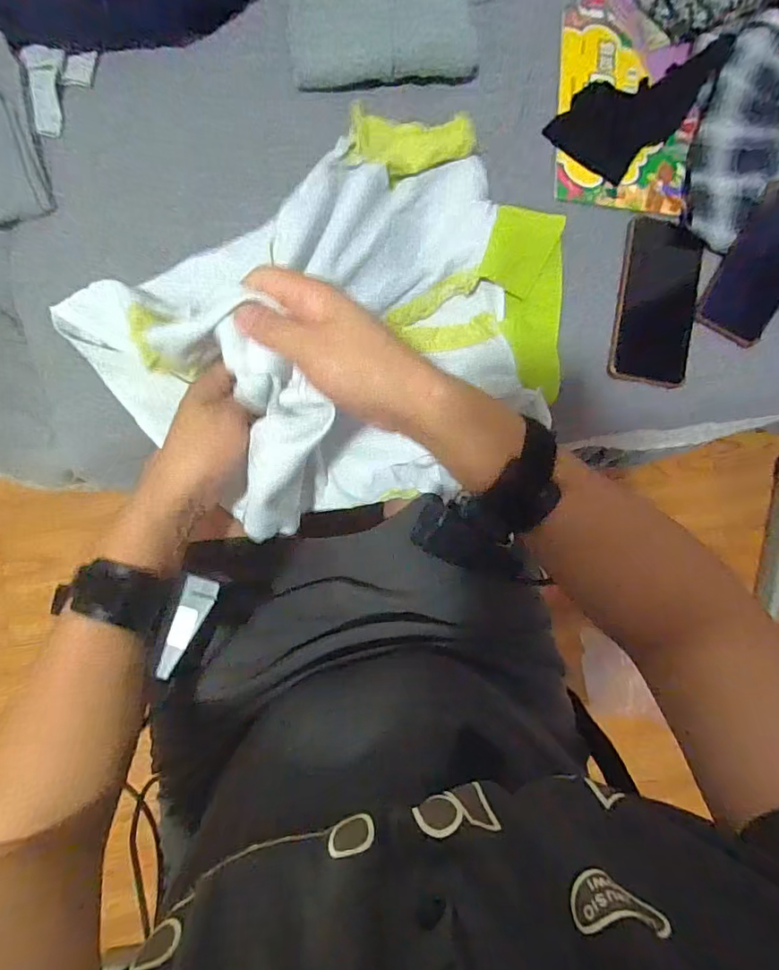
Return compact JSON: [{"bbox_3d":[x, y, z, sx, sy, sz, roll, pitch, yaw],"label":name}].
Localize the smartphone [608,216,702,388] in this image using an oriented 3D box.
[{"bbox_3d":[0.273,-0.185,0.519,0.085,0.016,0.163,8,89,-12],"label":"smartphone"}]

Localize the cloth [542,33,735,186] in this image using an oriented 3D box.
[{"bbox_3d":[0.251,-0.391,0.514,0.177,0.036,0.093,-44,90,-7],"label":"cloth"}]

